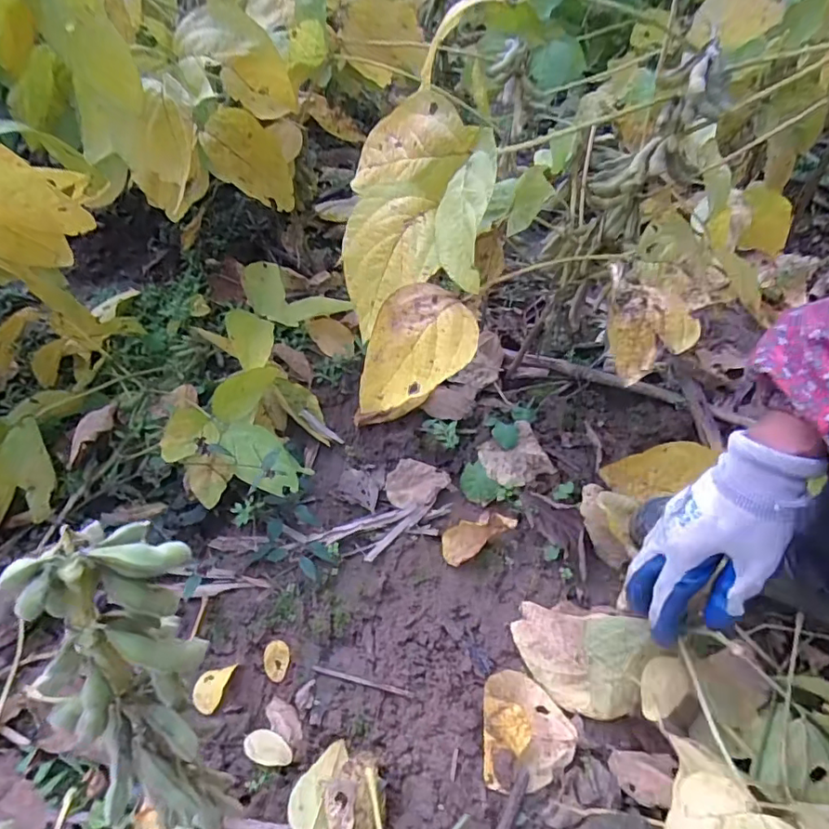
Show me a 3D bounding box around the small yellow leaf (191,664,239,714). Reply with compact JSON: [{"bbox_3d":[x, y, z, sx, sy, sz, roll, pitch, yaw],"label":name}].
[{"bbox_3d":[-0.180,0.240,0.493,0.029,0.012,0.043,12,46,6],"label":"small yellow leaf"}]

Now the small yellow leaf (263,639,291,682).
[{"bbox_3d":[-0.132,0.236,0.532,0.025,0.005,0.035,0,67,-18],"label":"small yellow leaf"}]

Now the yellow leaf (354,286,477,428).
[{"bbox_3d":[-0.009,-0.047,0.442,0.075,0.120,0.024,49,18,4],"label":"yellow leaf"}]

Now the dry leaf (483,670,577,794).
[{"bbox_3d":[0.093,0.255,0.456,0.070,0.038,0.084,4,45,-3],"label":"dry leaf"}]

